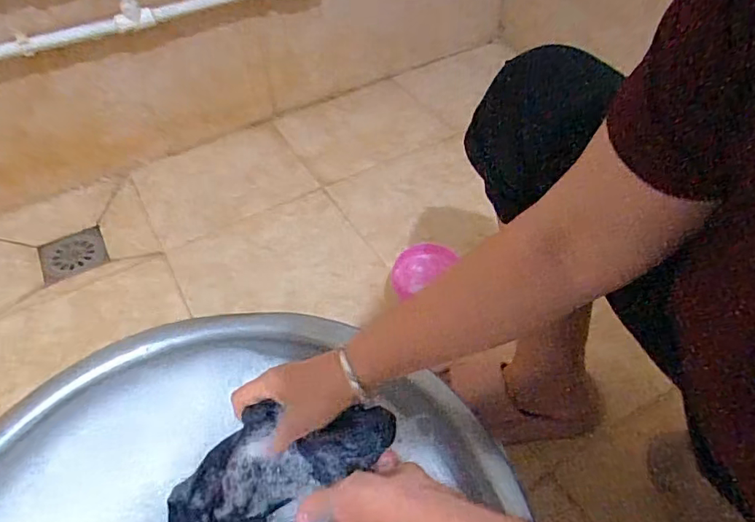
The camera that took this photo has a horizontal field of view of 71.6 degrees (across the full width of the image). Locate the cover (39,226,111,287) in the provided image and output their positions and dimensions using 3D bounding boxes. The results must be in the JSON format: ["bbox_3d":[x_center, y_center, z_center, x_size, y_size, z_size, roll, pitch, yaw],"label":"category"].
[{"bbox_3d":[-0.516,-0.014,0.886,0.101,0.008,0.103,-25,52,-19],"label":"cover"}]

